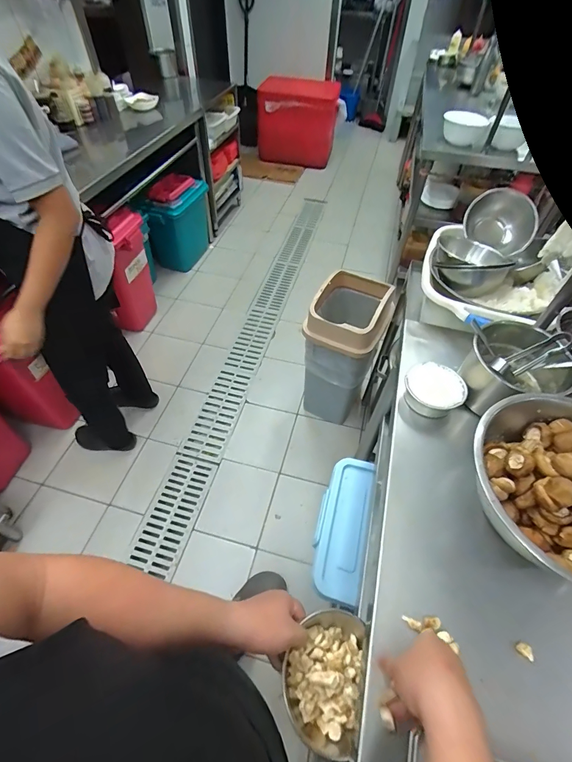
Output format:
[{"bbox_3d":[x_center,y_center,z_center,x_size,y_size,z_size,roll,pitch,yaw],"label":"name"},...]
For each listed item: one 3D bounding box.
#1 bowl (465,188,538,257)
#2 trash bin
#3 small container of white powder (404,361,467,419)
[{"bbox_3d":[0.552,-0.406,0.930,0.168,0.136,0.068,20,55,14],"label":"bowl"},{"bbox_3d":[0.249,-0.116,1.563,0.297,0.671,0.349,24,56,17],"label":"trash bin"},{"bbox_3d":[0.292,0.018,0.715,0.115,0.055,0.096,16,54,12],"label":"small container of white powder"}]

